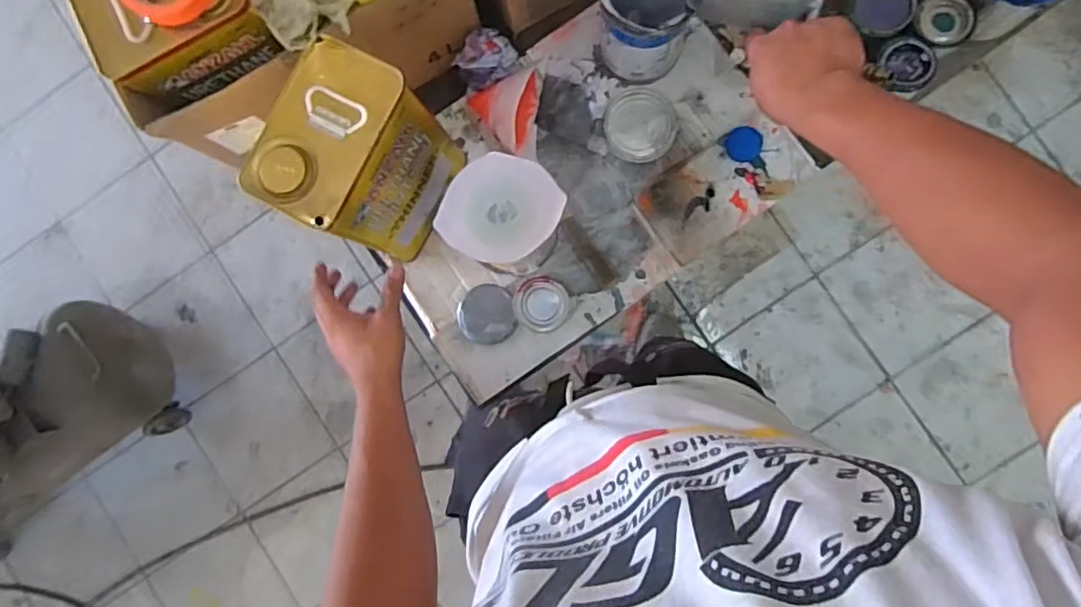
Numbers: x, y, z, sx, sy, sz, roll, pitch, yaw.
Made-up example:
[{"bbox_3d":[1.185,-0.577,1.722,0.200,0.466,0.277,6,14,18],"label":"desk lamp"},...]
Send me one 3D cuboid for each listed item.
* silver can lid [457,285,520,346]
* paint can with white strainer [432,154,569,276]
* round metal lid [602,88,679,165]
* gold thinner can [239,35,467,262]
[{"bbox_3d":[-0.068,0.014,0.781,0.073,0.013,0.075,0,89,3],"label":"silver can lid"},{"bbox_3d":[-0.038,-0.097,0.705,0.114,0.157,0.114,0,89,3],"label":"paint can with white strainer"},{"bbox_3d":[0.130,-0.232,0.786,0.092,0.009,0.093,0,89,3],"label":"round metal lid"},{"bbox_3d":[-0.193,-0.151,0.664,0.123,0.223,0.167,27,90,3],"label":"gold thinner can"}]

